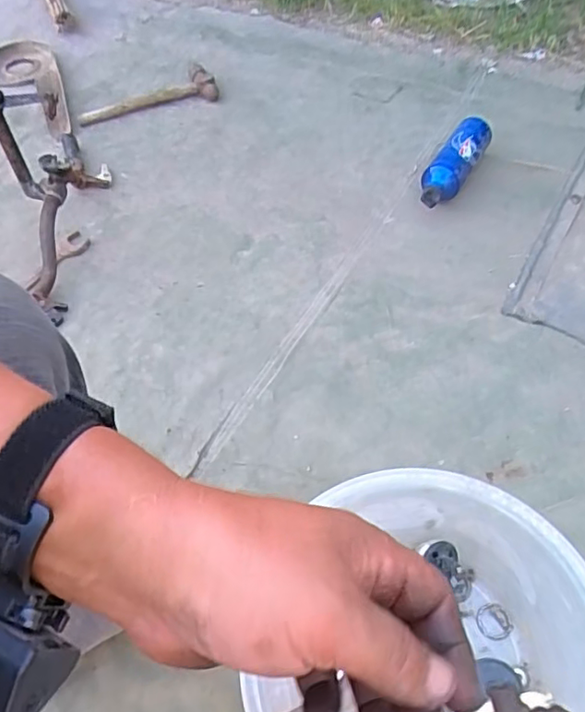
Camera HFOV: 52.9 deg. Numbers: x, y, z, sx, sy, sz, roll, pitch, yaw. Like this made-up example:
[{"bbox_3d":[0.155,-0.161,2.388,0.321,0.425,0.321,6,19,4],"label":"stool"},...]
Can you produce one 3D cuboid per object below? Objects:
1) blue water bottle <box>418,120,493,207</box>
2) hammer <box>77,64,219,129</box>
[{"bbox_3d":[0.282,-0.332,1.005,0.057,0.070,0.205,26,58,21],"label":"blue water bottle"},{"bbox_3d":[-0.314,-0.562,1.256,0.299,0.053,0.069,-16,54,-7],"label":"hammer"}]

